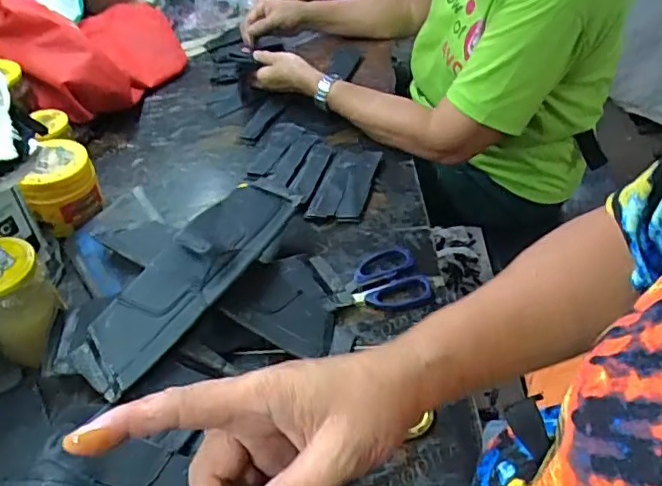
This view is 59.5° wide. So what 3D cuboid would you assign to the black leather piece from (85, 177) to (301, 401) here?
[{"bbox_3d":[-0.141,0.021,0.627,0.086,0.048,0.301,27,55,23],"label":"black leather piece"}]

